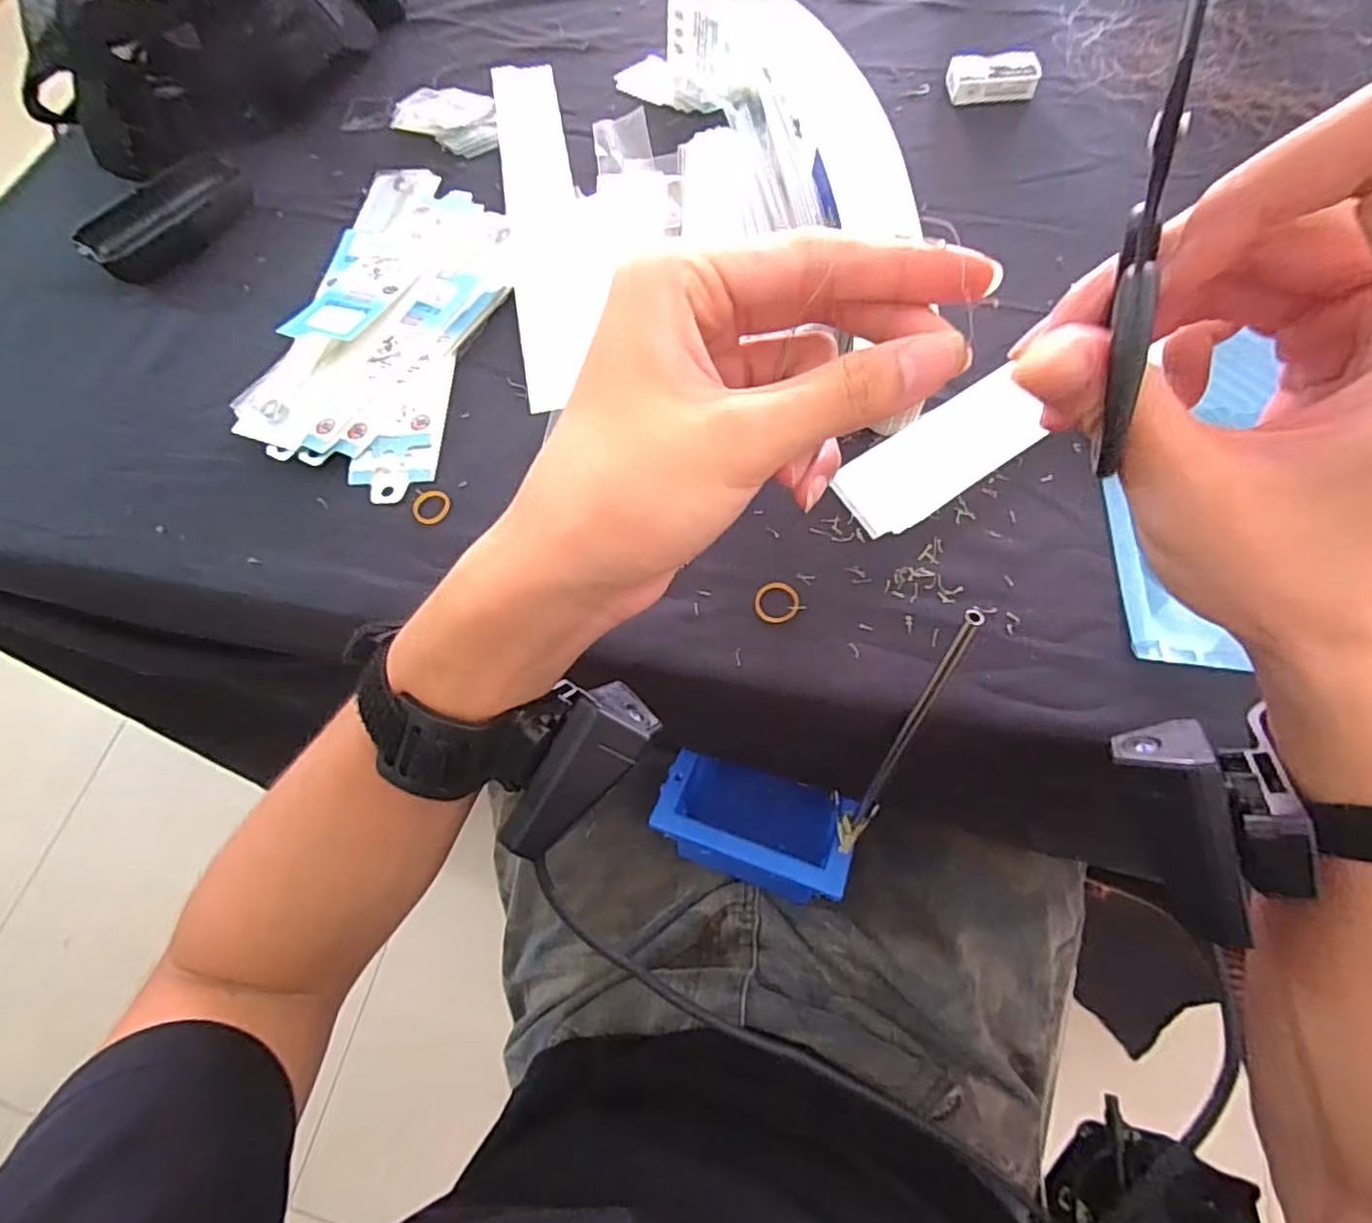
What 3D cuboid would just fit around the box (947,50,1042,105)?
[{"bbox_3d":[0.221,-0.383,0.459,0.063,0.025,0.024,3,67,5],"label":"box"}]

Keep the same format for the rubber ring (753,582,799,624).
[{"bbox_3d":[0.044,-0.005,0.309,0.022,0.004,0.021,-1,66,3],"label":"rubber ring"}]

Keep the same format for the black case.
[{"bbox_3d":[-0.346,-0.266,0.432,0.049,0.023,0.112,30,71,15],"label":"black case"}]

